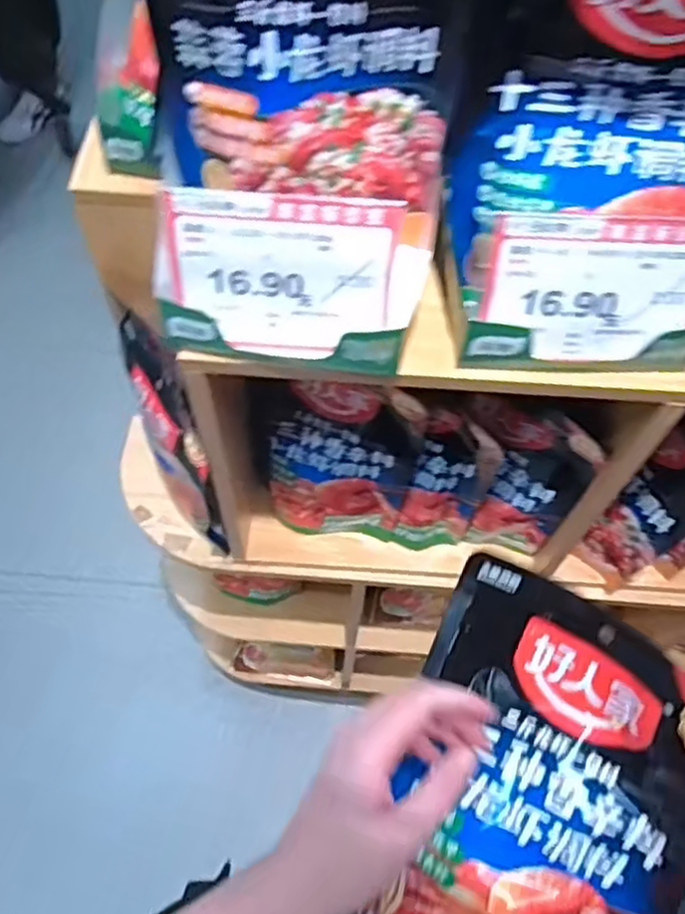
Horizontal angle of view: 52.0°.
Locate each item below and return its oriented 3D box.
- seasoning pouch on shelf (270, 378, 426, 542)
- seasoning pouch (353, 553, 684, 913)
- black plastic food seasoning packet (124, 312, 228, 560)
[{"bbox_3d":[-0.003,0.010,0.724,0.146,0.232,0.054,14,60,6],"label":"seasoning pouch on shelf"},{"bbox_3d":[0.105,0.206,0.391,0.166,0.064,0.255,20,84,19],"label":"seasoning pouch"},{"bbox_3d":[-0.172,-0.004,0.731,0.034,0.248,0.174,-21,62,-14],"label":"black plastic food seasoning packet"}]

